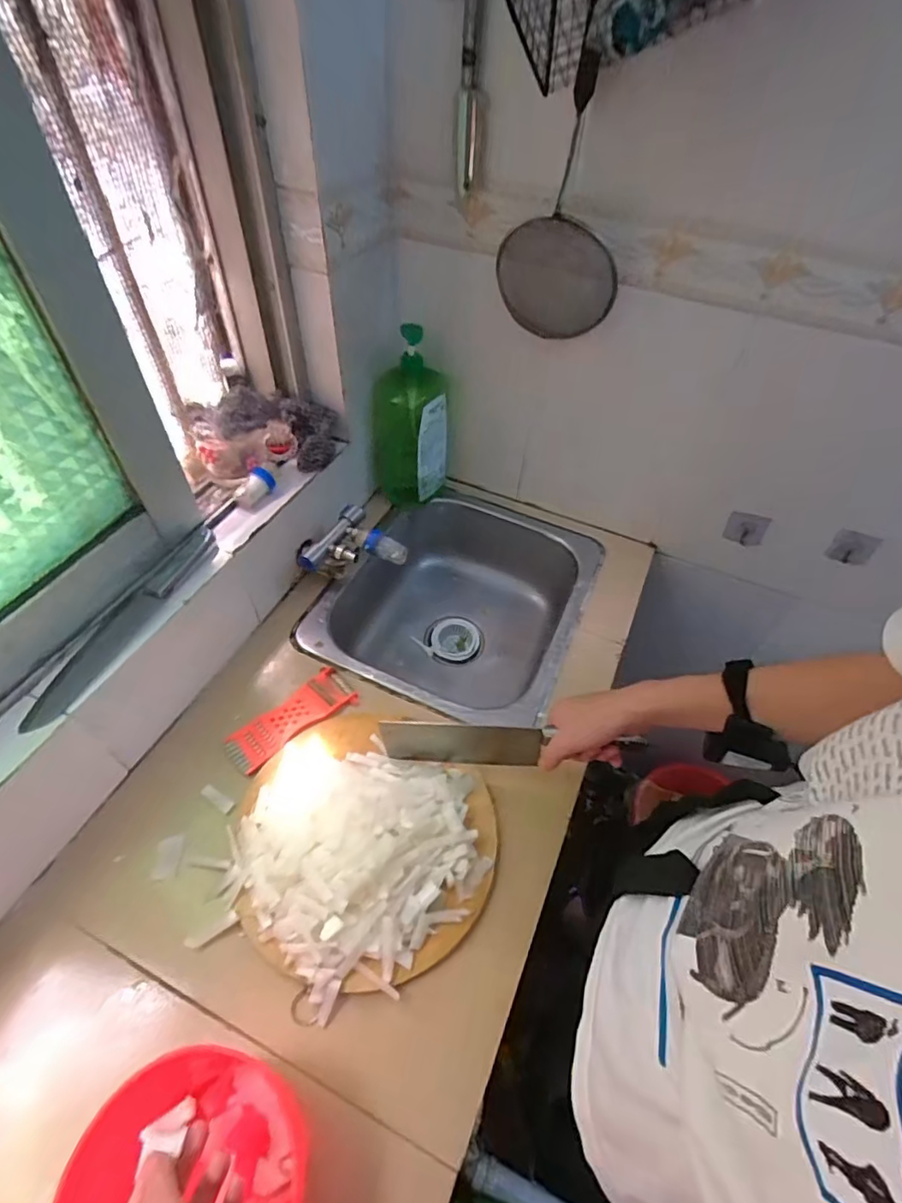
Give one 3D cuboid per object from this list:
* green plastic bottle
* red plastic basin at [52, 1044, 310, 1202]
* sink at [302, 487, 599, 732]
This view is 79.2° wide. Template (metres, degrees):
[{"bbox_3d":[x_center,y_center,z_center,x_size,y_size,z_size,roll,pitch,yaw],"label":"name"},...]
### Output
[{"bbox_3d":[-0.066,-0.297,0.888,0.118,0.265,0.101,1,51,-3],"label":"green plastic bottle"},{"bbox_3d":[-0.197,0.442,0.410,0.160,0.105,0.150,2,51,-2],"label":"red plastic basin"},{"bbox_3d":[0.003,0.031,0.934,0.385,0.202,0.416,21,53,13],"label":"sink"}]

